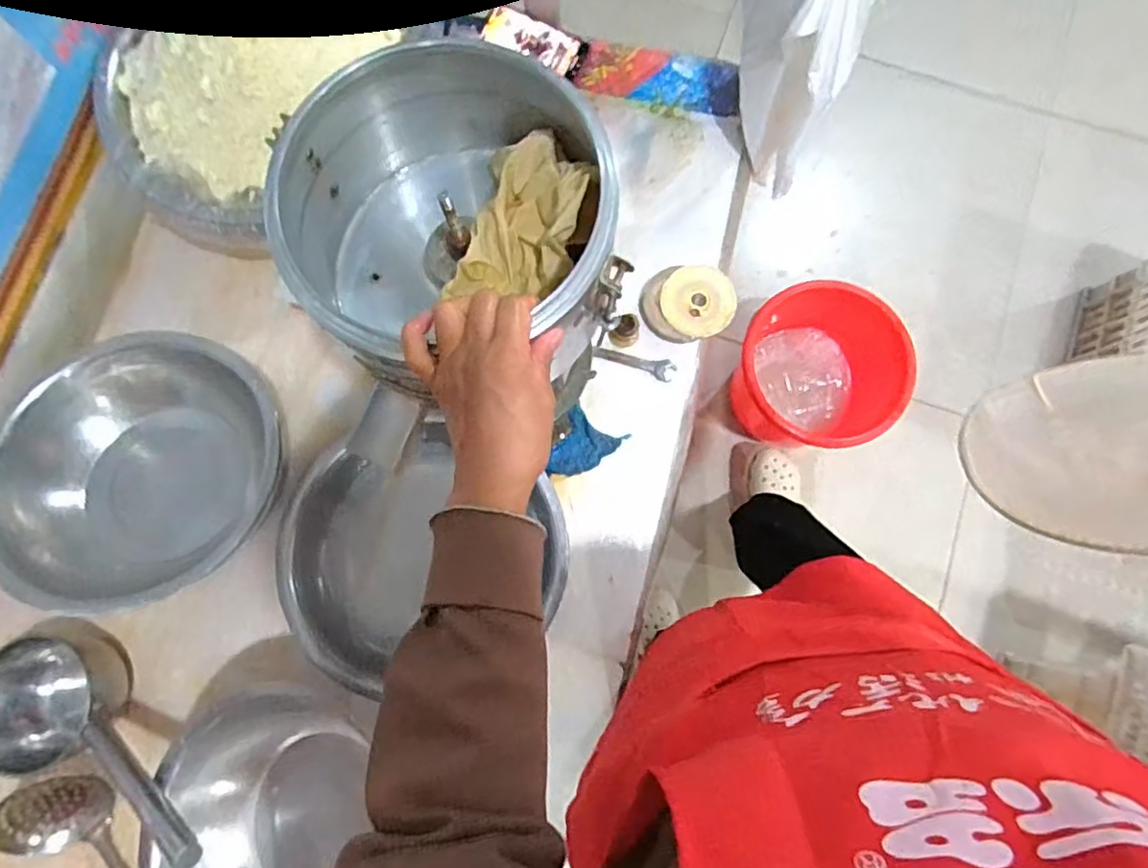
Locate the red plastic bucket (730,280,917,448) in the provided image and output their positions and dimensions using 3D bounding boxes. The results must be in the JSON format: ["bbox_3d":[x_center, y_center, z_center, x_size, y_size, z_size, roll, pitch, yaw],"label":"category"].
[{"bbox_3d":[0.442,-0.108,1.207,0.275,0.241,0.287,0,79,-1],"label":"red plastic bucket"}]

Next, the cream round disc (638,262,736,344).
[{"bbox_3d":[0.152,-0.174,0.845,0.125,0.033,0.106,-21,80,-5],"label":"cream round disc"}]

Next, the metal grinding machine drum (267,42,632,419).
[{"bbox_3d":[-0.097,-0.157,0.504,0.227,0.149,0.233,-12,80,-3],"label":"metal grinding machine drum"}]

